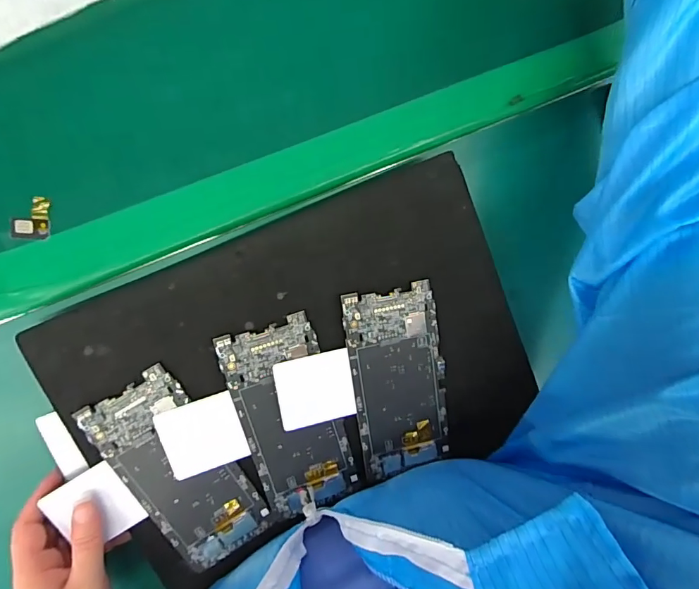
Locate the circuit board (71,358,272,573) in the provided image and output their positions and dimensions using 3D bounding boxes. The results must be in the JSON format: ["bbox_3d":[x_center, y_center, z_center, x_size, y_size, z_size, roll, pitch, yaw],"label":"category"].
[{"bbox_3d":[-0.127,0.134,0.319,0.070,0.008,0.152,-31,99,-4],"label":"circuit board"}]

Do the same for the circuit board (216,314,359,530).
[{"bbox_3d":[-0.044,0.097,0.327,0.071,0.009,0.152,-16,98,-6],"label":"circuit board"}]

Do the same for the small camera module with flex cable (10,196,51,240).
[{"bbox_3d":[-0.225,-0.054,0.304,0.025,0.004,0.030,1,95,-8],"label":"small camera module with flex cable"}]

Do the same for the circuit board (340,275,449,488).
[{"bbox_3d":[0.039,0.069,0.337,0.071,0.005,0.148,-10,102,-9],"label":"circuit board"}]

